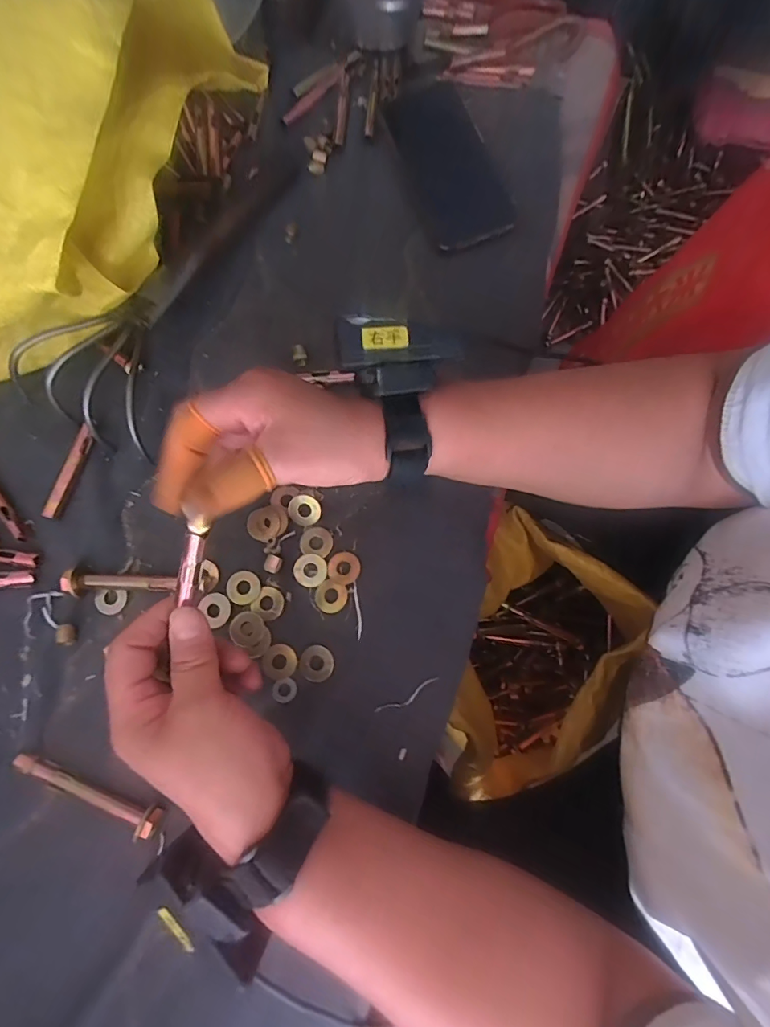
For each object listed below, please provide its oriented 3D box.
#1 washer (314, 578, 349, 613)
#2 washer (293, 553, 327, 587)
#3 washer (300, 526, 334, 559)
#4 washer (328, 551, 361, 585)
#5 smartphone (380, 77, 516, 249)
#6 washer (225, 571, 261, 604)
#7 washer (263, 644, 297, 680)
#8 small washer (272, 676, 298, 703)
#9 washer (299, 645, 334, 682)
[{"bbox_3d":[-0.039,0.060,0.327,0.023,0.004,0.022,22,79,5],"label":"washer"},{"bbox_3d":[-0.055,0.042,0.333,0.025,0.004,0.023,0,78,0],"label":"washer"},{"bbox_3d":[-0.051,0.021,0.340,0.024,0.004,0.022,0,78,0],"label":"washer"},{"bbox_3d":[-0.030,0.040,0.331,0.024,0.004,0.023,0,78,0],"label":"washer"},{"bbox_3d":[0.052,-0.323,0.407,0.077,0.013,0.181,-21,79,-4],"label":"smartphone"},{"bbox_3d":[-0.104,0.054,0.331,0.024,0.004,0.024,0,78,0],"label":"washer"},{"bbox_3d":[-0.074,0.106,0.321,0.022,0.004,0.023,0,78,0],"label":"washer"},{"bbox_3d":[-0.071,0.124,0.317,0.017,0.004,0.017,21,79,5],"label":"small washer"},{"bbox_3d":[-0.048,0.106,0.318,0.024,0.004,0.024,0,78,0],"label":"washer"}]

